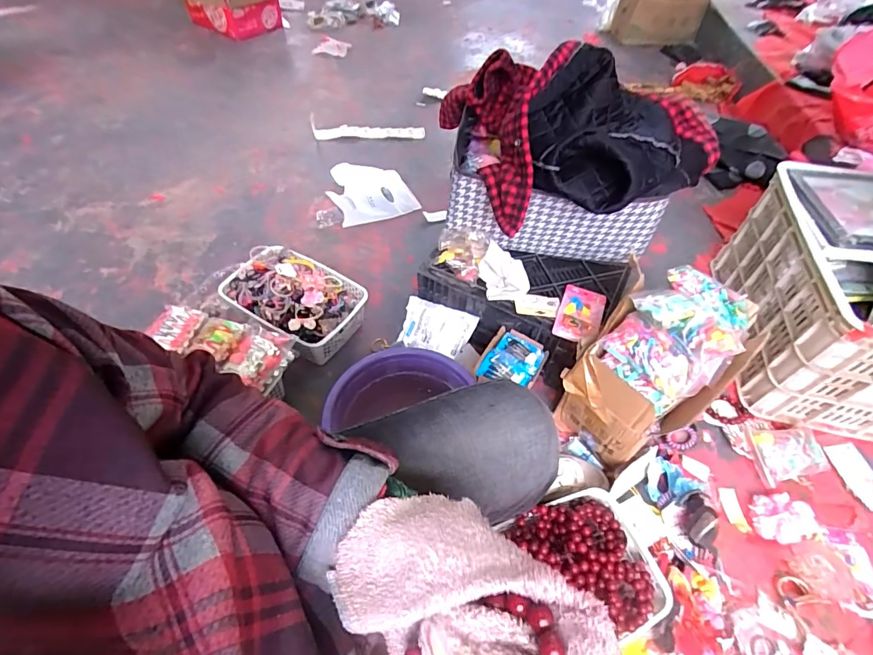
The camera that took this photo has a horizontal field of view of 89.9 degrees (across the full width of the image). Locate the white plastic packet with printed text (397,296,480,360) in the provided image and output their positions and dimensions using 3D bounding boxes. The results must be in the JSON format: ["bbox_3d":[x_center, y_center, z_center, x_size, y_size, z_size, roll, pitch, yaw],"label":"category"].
[{"bbox_3d":[-0.001,0.004,0.933,0.149,0.028,0.101,19,95,18],"label":"white plastic packet with printed text"}]

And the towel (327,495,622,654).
[{"bbox_3d":[0.031,0.185,0.250,0.112,0.056,0.204,-37,68,-26],"label":"towel"}]

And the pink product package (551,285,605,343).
[{"bbox_3d":[0.272,-0.028,0.828,0.080,0.015,0.132,19,54,12],"label":"pink product package"}]

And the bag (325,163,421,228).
[{"bbox_3d":[-0.211,-0.420,1.311,0.230,0.055,0.280,-19,62,-22],"label":"bag"}]

